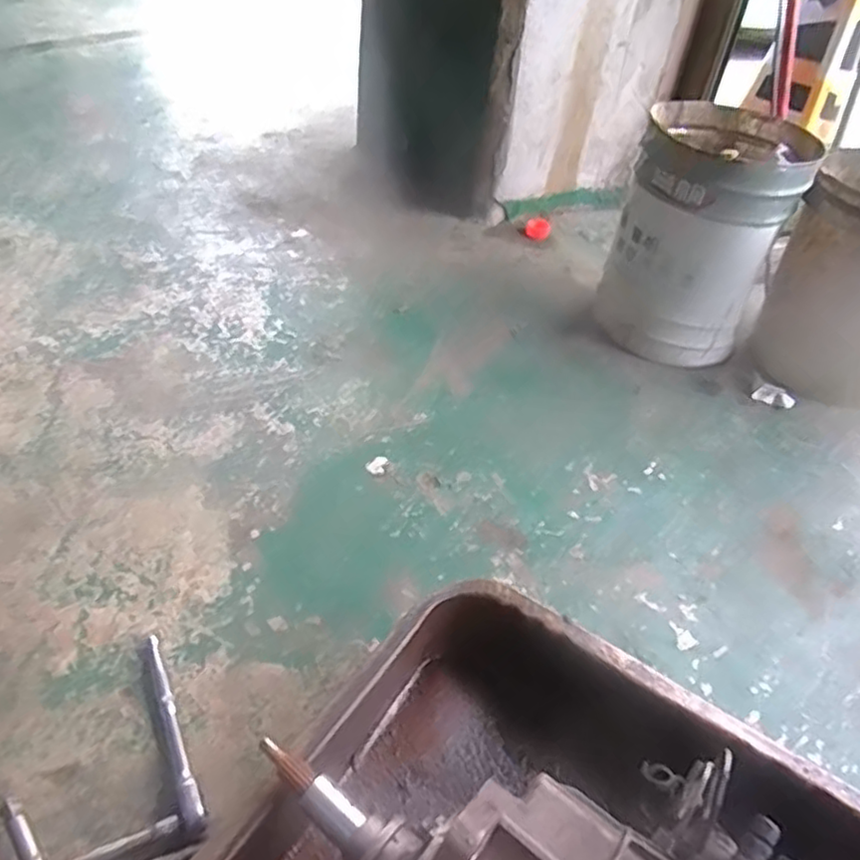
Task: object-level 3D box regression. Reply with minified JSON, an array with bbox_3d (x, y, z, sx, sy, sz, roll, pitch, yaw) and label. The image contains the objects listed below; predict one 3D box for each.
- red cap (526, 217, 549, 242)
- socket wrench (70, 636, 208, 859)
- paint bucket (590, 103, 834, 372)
[{"bbox_3d":[0.235,-0.438,1.458,0.051,0.025,0.060,15,44,10],"label":"red cap"},{"bbox_3d":[-0.336,0.289,0.565,0.259,0.034,0.194,-13,46,-19],"label":"socket wrench"},{"bbox_3d":[0.426,-0.313,1.081,0.230,0.325,0.249,18,45,13],"label":"paint bucket"}]

